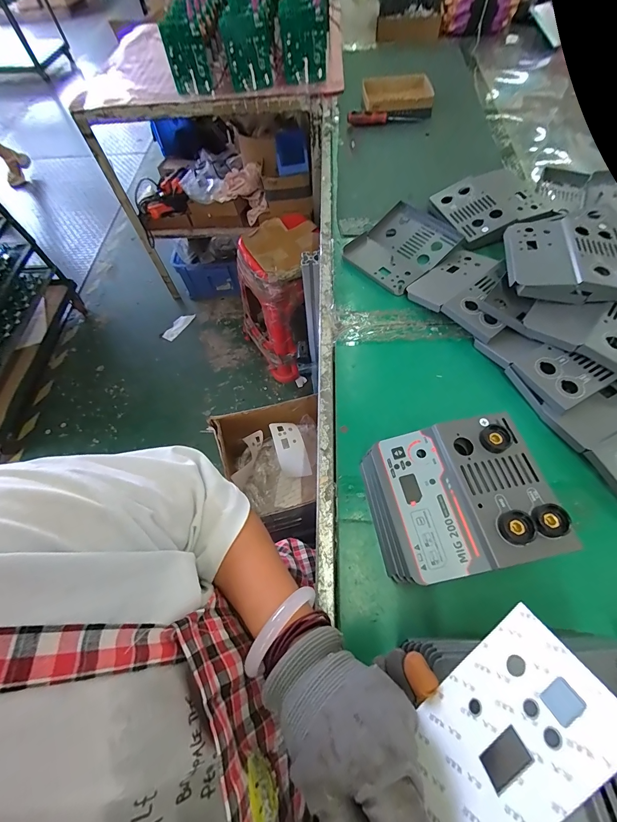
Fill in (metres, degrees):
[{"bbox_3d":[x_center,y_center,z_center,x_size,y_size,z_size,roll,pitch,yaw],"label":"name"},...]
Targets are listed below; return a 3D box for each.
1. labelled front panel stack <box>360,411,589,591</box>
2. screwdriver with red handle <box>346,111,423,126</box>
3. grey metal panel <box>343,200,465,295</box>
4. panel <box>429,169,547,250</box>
[{"bbox_3d":[0.164,0.099,0.374,0.175,0.090,0.152,-11,63,-2],"label":"labelled front panel stack"},{"bbox_3d":[0.196,-0.761,0.853,0.187,0.028,0.024,2,63,5],"label":"screwdriver with red handle"},{"bbox_3d":[0.180,-0.317,0.623,0.182,0.028,0.162,-34,66,-13],"label":"grey metal panel"},{"bbox_3d":[0.350,-0.400,0.634,0.179,0.030,0.175,-16,63,-4],"label":"panel"}]

